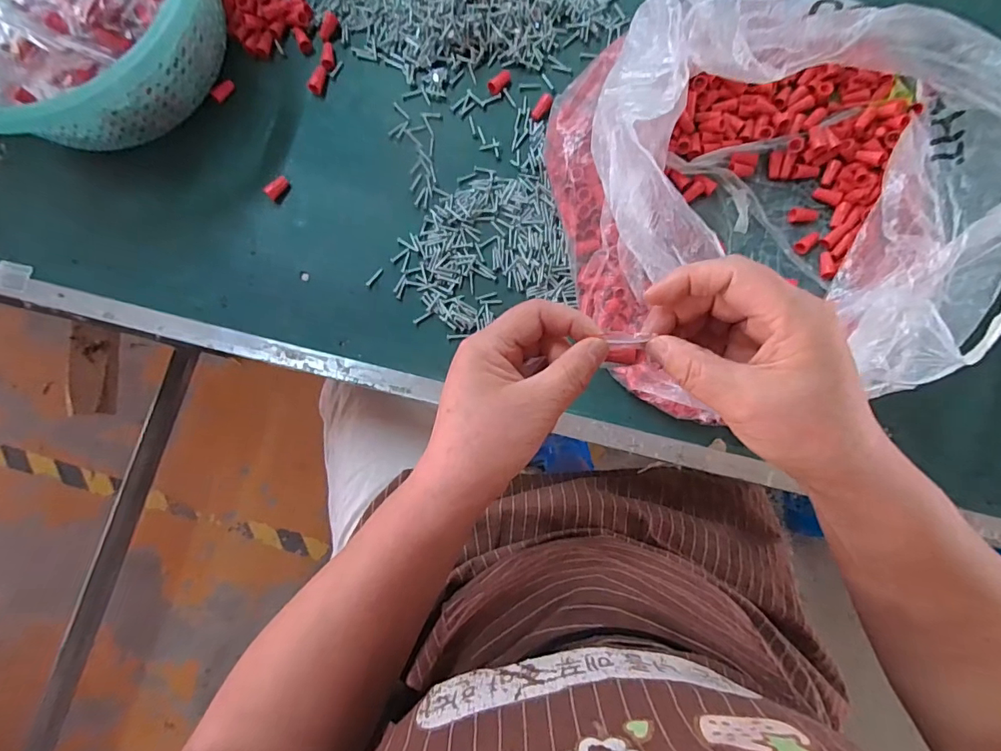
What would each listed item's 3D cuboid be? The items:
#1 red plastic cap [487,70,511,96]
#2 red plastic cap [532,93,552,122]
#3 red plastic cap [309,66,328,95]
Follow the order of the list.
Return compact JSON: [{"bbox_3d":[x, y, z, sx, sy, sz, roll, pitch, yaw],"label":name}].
[{"bbox_3d":[0.000,-0.274,0.446,0.027,0.010,0.014,-40,85,-3],"label":"red plastic cap"},{"bbox_3d":[0.039,-0.249,0.444,0.013,0.011,0.025,35,86,4],"label":"red plastic cap"},{"bbox_3d":[-0.170,-0.275,0.446,0.012,0.013,0.024,19,85,2],"label":"red plastic cap"}]

